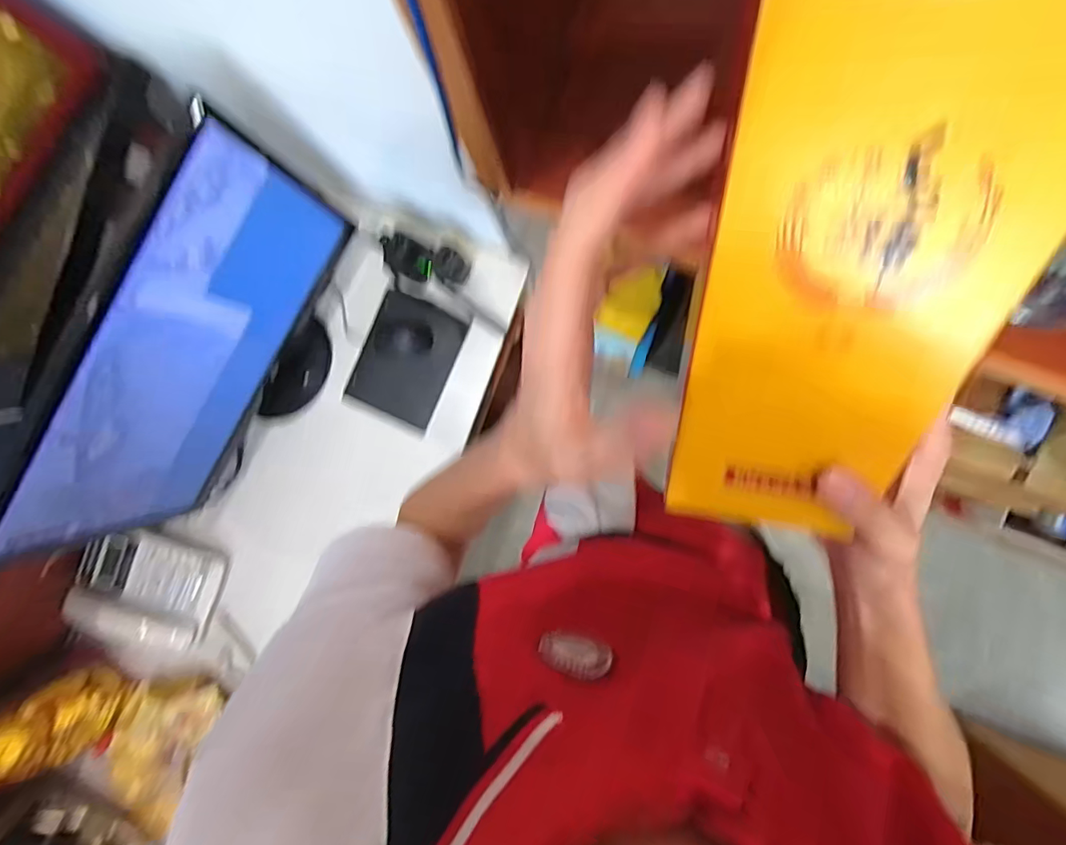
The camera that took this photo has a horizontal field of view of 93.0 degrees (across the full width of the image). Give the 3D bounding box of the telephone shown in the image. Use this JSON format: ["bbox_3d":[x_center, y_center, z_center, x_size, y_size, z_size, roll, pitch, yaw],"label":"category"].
[{"bbox_3d":[-0.609,0.268,0.793,0.184,0.077,0.189,18,92,5],"label":"telephone"}]

